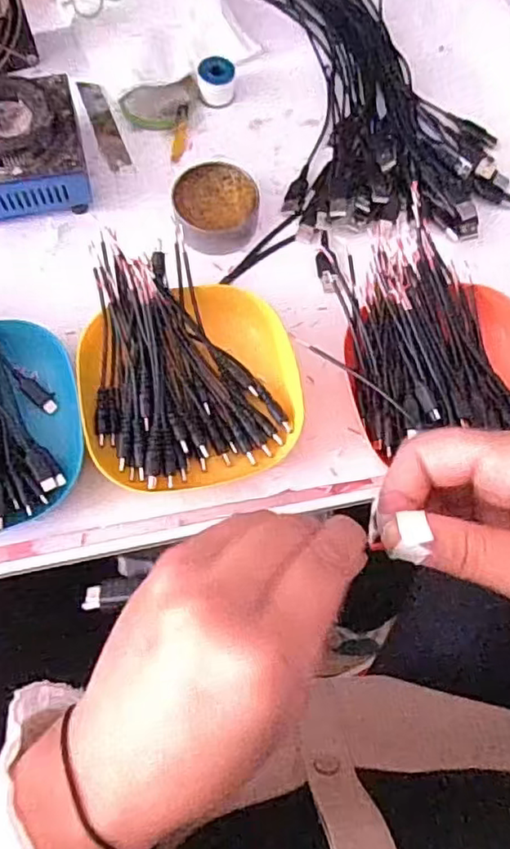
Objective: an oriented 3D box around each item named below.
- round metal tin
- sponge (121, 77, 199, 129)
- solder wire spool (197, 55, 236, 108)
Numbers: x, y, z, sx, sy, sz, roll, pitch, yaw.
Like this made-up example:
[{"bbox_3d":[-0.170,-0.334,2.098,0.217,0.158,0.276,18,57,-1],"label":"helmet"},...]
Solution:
[{"bbox_3d":[-0.029,-0.162,0.460,0.060,0.024,0.065,1,72,-2],"label":"round metal tin"},{"bbox_3d":[-0.076,-0.261,0.501,0.063,0.011,0.040,-13,73,-7],"label":"sponge"},{"bbox_3d":[-0.032,-0.284,0.501,0.027,0.025,0.027,1,72,-2],"label":"solder wire spool"}]

